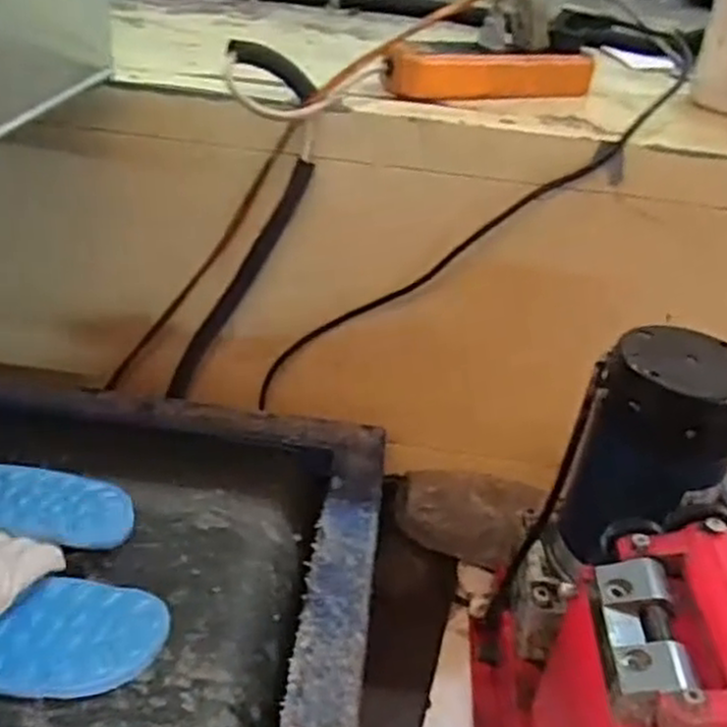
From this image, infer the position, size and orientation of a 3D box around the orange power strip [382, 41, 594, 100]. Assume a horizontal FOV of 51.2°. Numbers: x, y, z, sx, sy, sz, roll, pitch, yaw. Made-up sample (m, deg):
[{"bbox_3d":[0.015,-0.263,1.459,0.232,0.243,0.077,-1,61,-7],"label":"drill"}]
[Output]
[{"bbox_3d":[0.108,-0.236,0.620,0.187,0.035,0.027,-8,37,-19],"label":"orange power strip"}]

